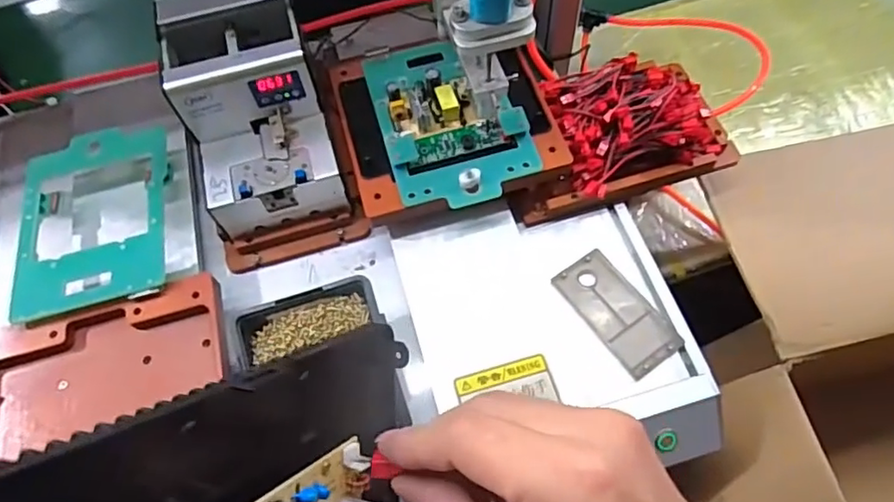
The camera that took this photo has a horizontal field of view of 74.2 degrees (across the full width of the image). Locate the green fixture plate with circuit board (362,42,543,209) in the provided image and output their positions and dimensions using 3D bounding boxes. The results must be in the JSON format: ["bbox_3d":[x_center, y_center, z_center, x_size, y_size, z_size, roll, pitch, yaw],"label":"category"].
[{"bbox_3d":[0.001,-0.135,0.565,0.131,0.034,0.193,-14,64,-5],"label":"green fixture plate with circuit board"}]

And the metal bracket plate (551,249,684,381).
[{"bbox_3d":[0.157,0.056,0.547,0.056,0.004,0.118,-32,66,-13],"label":"metal bracket plate"}]

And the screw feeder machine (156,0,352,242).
[{"bbox_3d":[-0.184,-0.137,0.568,0.122,0.128,0.199,-16,64,-6],"label":"screw feeder machine"}]

